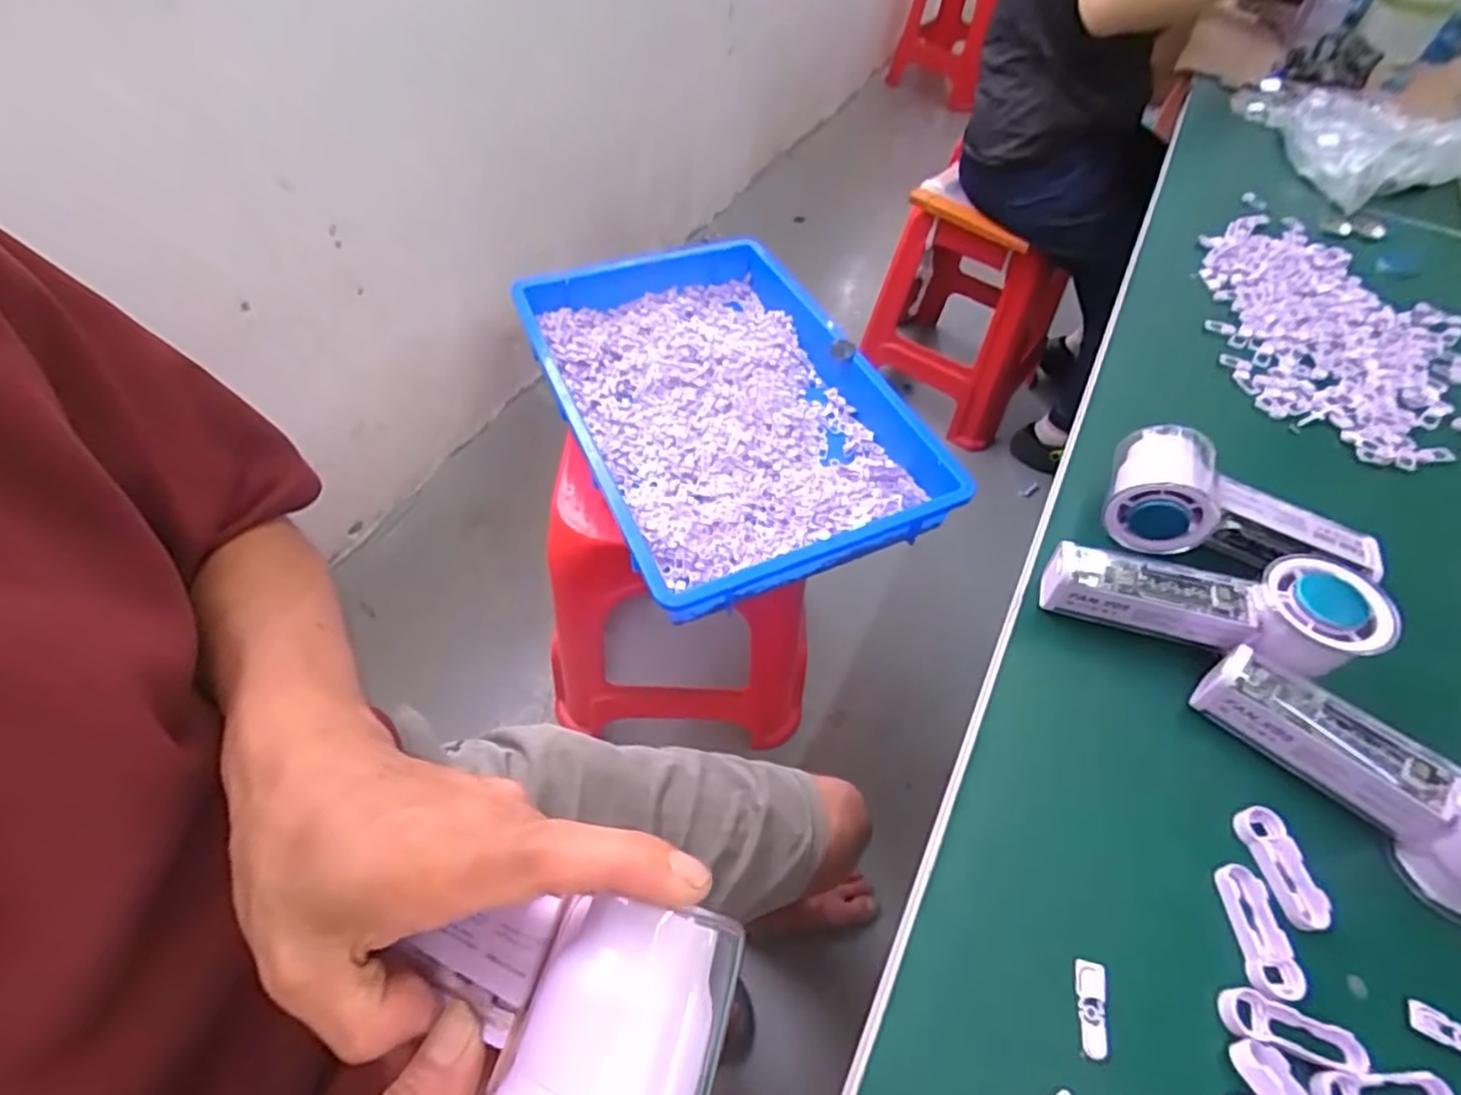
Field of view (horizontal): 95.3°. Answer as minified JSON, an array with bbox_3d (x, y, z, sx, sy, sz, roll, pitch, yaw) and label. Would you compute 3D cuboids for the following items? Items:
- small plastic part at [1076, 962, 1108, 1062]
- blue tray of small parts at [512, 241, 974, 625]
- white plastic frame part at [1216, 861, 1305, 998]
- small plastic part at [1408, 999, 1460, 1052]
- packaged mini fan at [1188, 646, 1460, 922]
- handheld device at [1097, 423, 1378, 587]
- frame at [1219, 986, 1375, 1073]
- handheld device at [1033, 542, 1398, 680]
[{"bbox_3d":[0.150,0.191,0.277,0.011,0.004,0.034,15,54,8],"label":"small plastic part"},{"bbox_3d":[-0.014,-0.186,0.829,0.370,0.064,0.544,-20,57,-16],"label":"blue tray of small parts"},{"bbox_3d":[0.235,0.170,0.297,0.021,0.005,0.051,4,54,0],"label":"white plastic frame part"},{"bbox_3d":[0.303,0.203,0.278,0.033,0.004,0.012,23,56,14],"label":"small plastic part"},{"bbox_3d":[0.313,0.104,0.319,0.050,0.065,0.151,-33,61,-24],"label":"packaged mini fan"},{"bbox_3d":[0.310,-0.025,0.412,0.153,0.051,0.074,11,54,6],"label":"handheld device"},{"bbox_3d":[0.232,0.199,0.276,0.050,0.010,0.019,15,54,8],"label":"frame"},{"bbox_3d":[0.257,0.029,0.364,0.158,0.047,0.055,8,53,20],"label":"handheld device"}]

